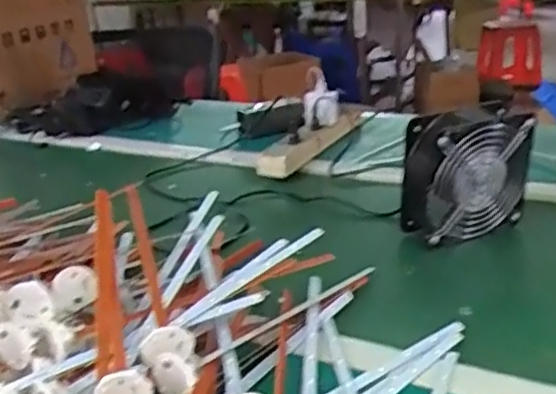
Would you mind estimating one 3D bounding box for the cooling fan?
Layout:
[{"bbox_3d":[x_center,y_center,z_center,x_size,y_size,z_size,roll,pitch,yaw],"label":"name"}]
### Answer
[{"bbox_3d":[0.222,-0.029,0.765,0.143,0.144,0.062,-13,24,-19],"label":"cooling fan"}]

